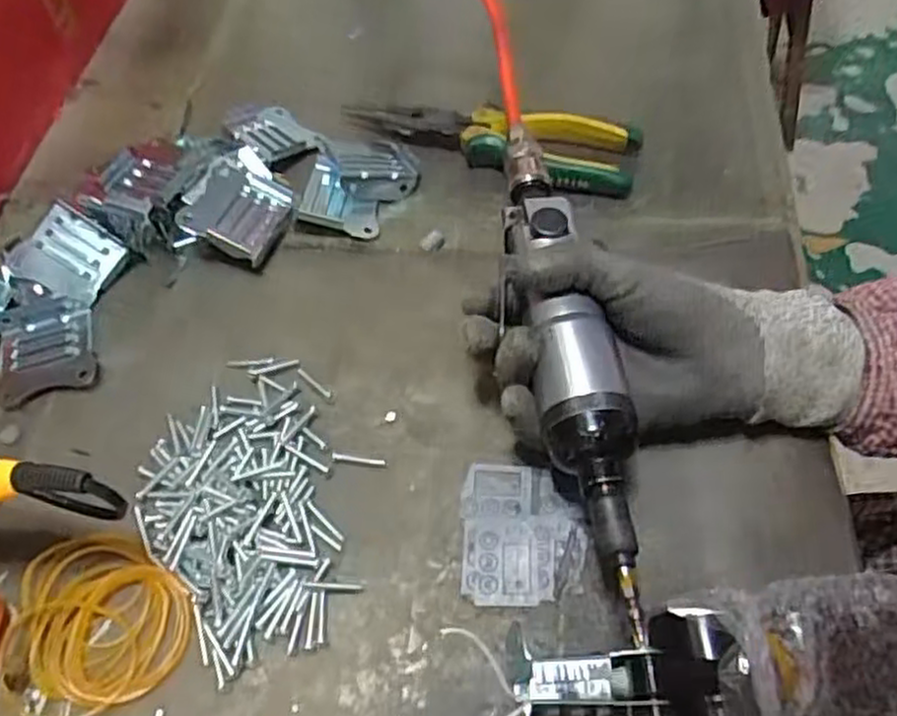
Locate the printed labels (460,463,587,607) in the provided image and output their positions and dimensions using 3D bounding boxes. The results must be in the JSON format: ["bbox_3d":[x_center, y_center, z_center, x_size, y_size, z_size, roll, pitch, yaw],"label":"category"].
[{"bbox_3d":[0.035,0.081,0.356,0.056,0.004,0.067,-1,57,4],"label":"printed labels"}]

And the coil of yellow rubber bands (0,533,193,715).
[{"bbox_3d":[-0.156,0.113,0.336,0.070,0.023,0.079,-14,57,-5],"label":"coil of yellow rubber bands"}]

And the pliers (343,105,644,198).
[{"bbox_3d":[0.025,-0.142,0.492,0.190,0.020,0.053,11,58,11],"label":"pliers"}]

